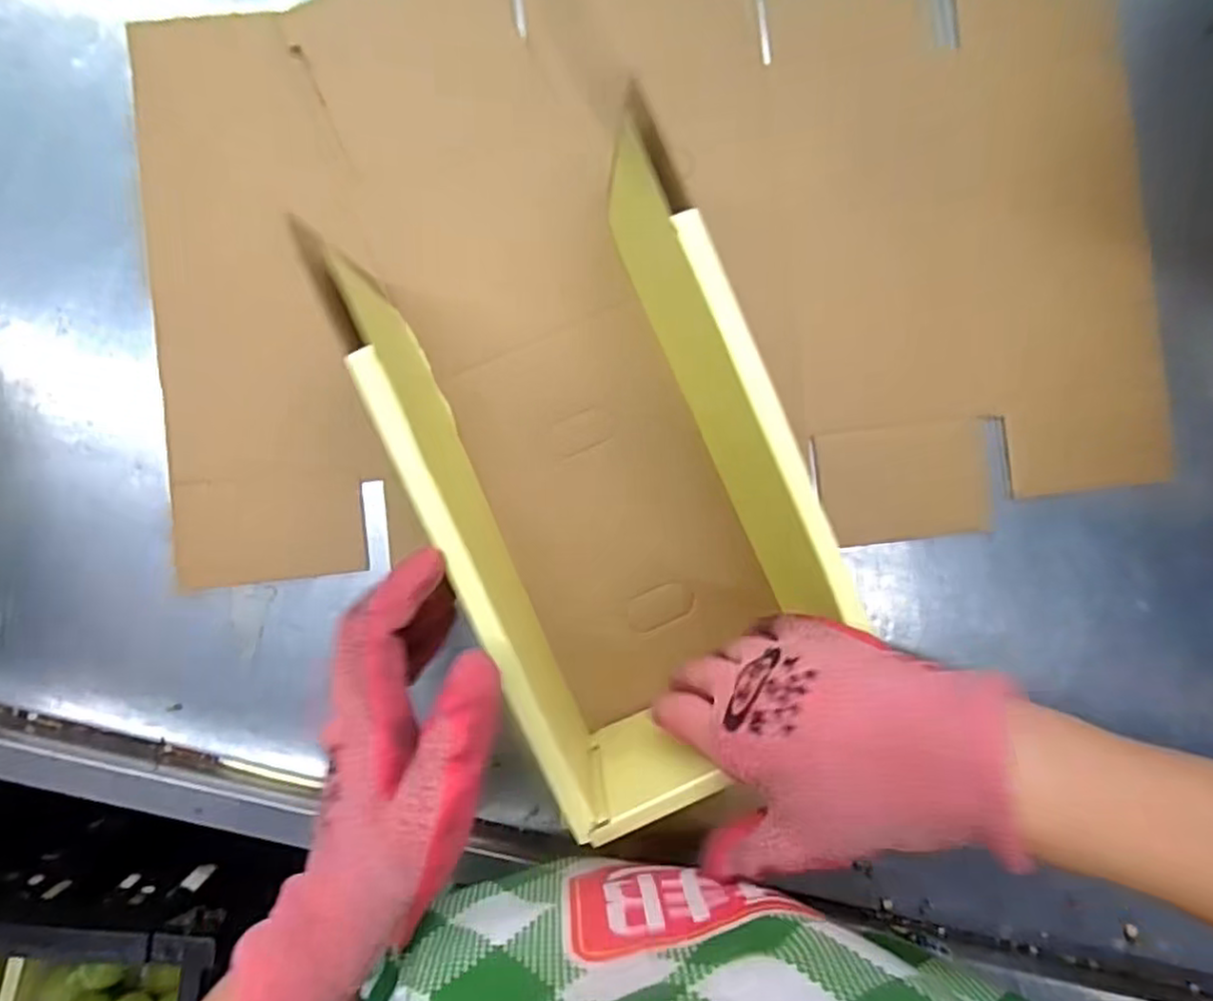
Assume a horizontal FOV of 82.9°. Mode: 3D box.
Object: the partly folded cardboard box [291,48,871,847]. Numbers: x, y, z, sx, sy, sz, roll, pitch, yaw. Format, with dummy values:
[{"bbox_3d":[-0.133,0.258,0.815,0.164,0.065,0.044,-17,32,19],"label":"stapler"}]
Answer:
[{"bbox_3d":[-0.024,-0.057,0.335,0.155,0.128,0.436,-24,90,-3],"label":"partly folded cardboard box"}]

